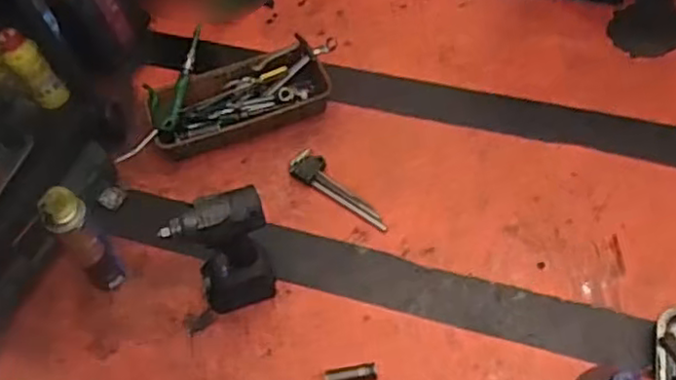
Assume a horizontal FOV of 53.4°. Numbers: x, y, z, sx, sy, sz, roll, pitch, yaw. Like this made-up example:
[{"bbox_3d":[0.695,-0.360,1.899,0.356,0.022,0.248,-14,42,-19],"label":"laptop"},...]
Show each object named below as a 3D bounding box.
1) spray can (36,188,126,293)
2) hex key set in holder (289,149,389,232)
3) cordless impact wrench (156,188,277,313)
[{"bbox_3d":[-0.392,0.085,1.044,0.058,0.233,0.057,-31,58,-18],"label":"spray can"},{"bbox_3d":[-0.001,0.000,1.208,0.055,0.023,0.225,-39,60,-23],"label":"hex key set in holder"},{"bbox_3d":[-0.168,0.098,1.019,0.137,0.249,0.078,-20,56,-8],"label":"cordless impact wrench"}]

